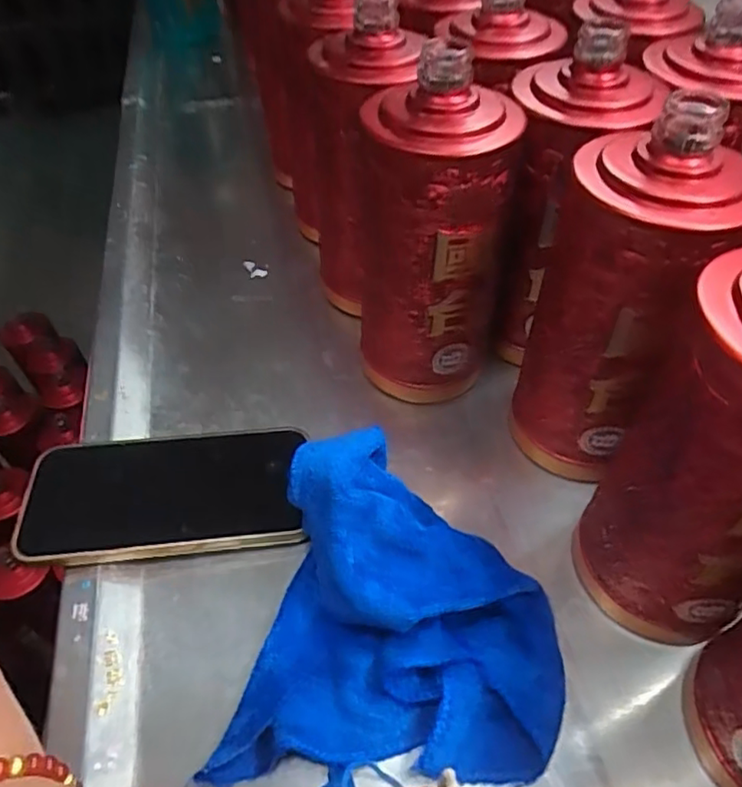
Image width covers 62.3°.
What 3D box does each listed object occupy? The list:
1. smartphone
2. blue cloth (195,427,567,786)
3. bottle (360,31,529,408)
[{"bbox_3d":[-0.116,0.055,0.352,0.146,0.014,0.080,-3,42,-9],"label":"smartphone"},{"bbox_3d":[0.018,0.097,0.280,0.142,0.060,0.143,9,50,11],"label":"blue cloth"},{"bbox_3d":[0.036,-0.090,0.372,0.086,0.181,0.085,0,49,4],"label":"bottle"}]

